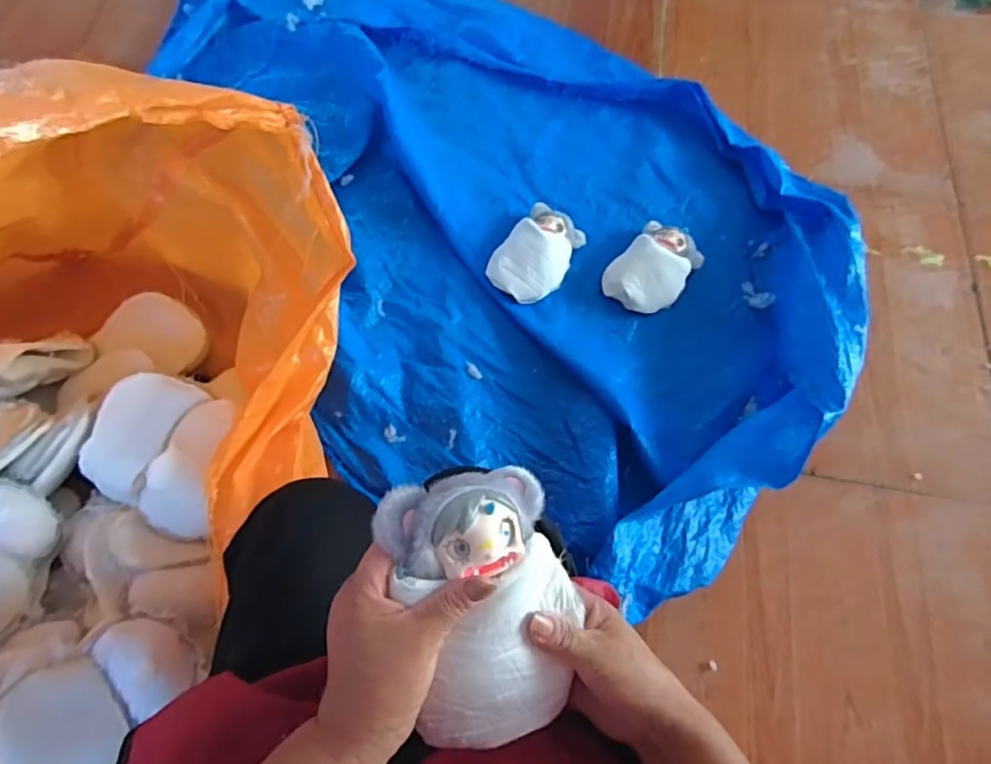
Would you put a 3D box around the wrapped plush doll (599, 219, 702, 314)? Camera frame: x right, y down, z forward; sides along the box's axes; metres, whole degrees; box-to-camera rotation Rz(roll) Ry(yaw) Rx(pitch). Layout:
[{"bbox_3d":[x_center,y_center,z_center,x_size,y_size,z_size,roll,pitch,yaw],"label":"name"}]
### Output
[{"bbox_3d":[0.278,-0.199,1.017,0.124,0.050,0.172,41,74,13],"label":"wrapped plush doll"}]

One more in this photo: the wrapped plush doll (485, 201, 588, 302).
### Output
[{"bbox_3d":[0.075,-0.225,1.016,0.122,0.056,0.188,34,73,11],"label":"wrapped plush doll"}]

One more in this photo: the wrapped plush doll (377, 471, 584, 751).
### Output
[{"bbox_3d":[-0.010,0.151,0.401,0.115,0.090,0.182,-13,96,-19],"label":"wrapped plush doll"}]

